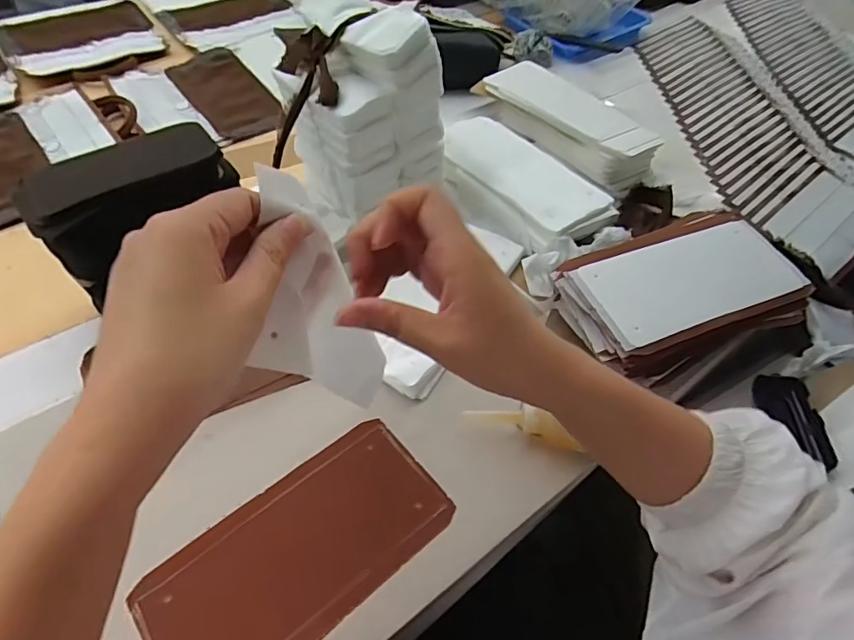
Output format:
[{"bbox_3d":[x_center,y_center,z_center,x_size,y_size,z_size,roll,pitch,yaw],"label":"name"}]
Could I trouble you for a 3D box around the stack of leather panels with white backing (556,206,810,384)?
[{"bbox_3d":[0.283,-0.032,0.593,0.253,0.068,0.164,-17,56,-17],"label":"stack of leather panels with white backing"}]

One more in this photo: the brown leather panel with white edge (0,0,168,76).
[{"bbox_3d":[-0.633,-0.519,0.943,0.242,0.016,0.273,-30,60,-24],"label":"brown leather panel with white edge"}]

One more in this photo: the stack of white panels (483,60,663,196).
[{"bbox_3d":[0.223,-0.308,0.803,0.110,0.062,0.300,-31,61,-25],"label":"stack of white panels"}]

